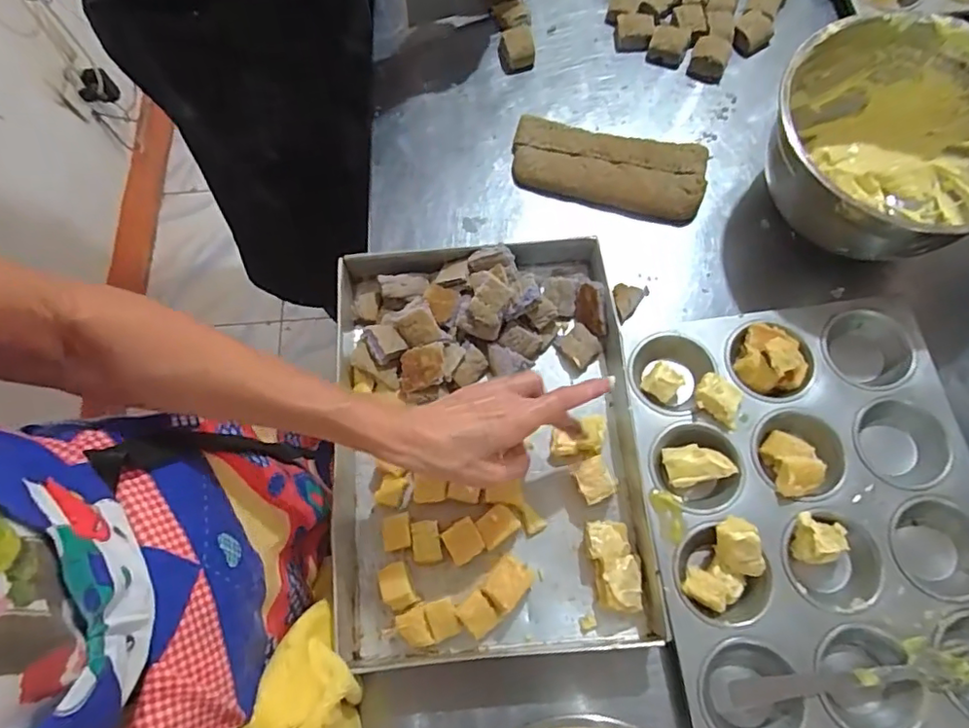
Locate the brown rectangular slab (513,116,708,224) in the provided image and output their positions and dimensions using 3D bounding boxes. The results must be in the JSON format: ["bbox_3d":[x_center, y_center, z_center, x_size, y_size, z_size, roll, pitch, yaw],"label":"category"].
[{"bbox_3d":[0.122,-0.199,0.576,0.190,0.024,0.077,15,70,7],"label":"brown rectangular slab"}]

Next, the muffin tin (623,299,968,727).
[{"bbox_3d":[0.258,0.111,0.442,0.247,0.031,0.329,-6,69,-1],"label":"muffin tin"}]

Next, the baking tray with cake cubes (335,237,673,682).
[{"bbox_3d":[-0.004,0.059,0.477,0.243,0.055,0.339,-6,69,-1],"label":"baking tray with cake cubes"}]

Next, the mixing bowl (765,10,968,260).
[{"bbox_3d":[0.351,-0.186,0.494,0.182,0.103,0.199,0,69,1],"label":"mixing bowl"}]

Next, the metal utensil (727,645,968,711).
[{"bbox_3d":[0.261,0.221,0.396,0.185,0.011,0.022,-7,69,-2],"label":"metal utensil"}]

